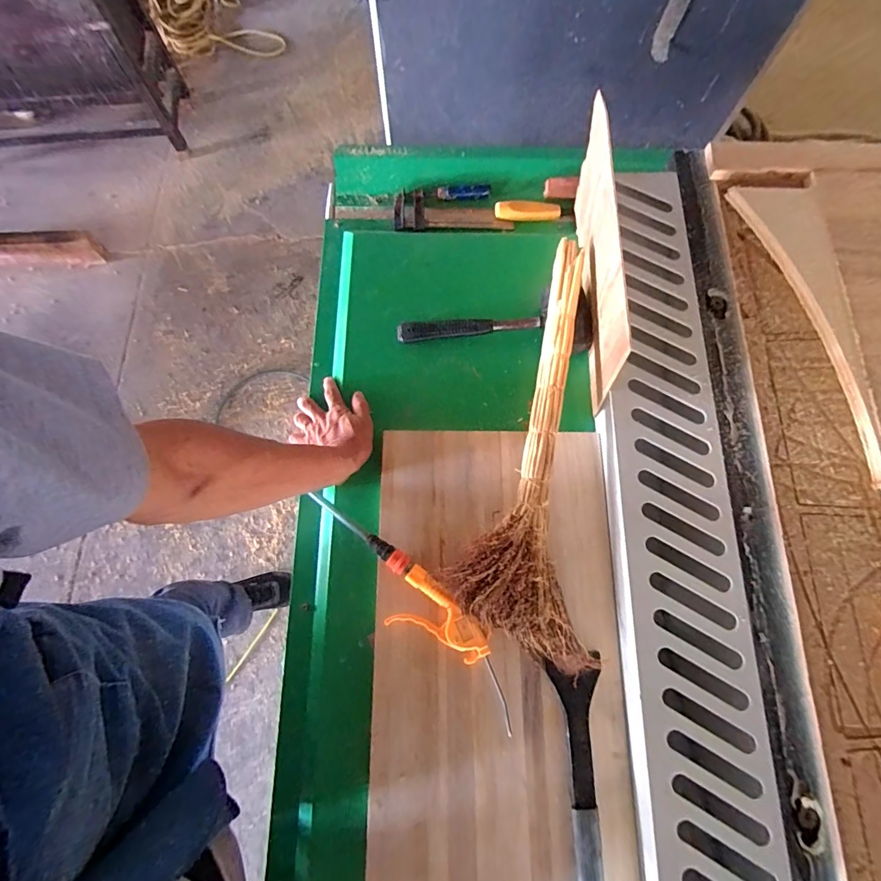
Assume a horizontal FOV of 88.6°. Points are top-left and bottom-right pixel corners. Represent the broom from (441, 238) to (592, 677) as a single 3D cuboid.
[{"bbox_3d":[0.125,0.003,0.605,0.179,0.070,0.555,7,75,2],"label":"broom"}]

